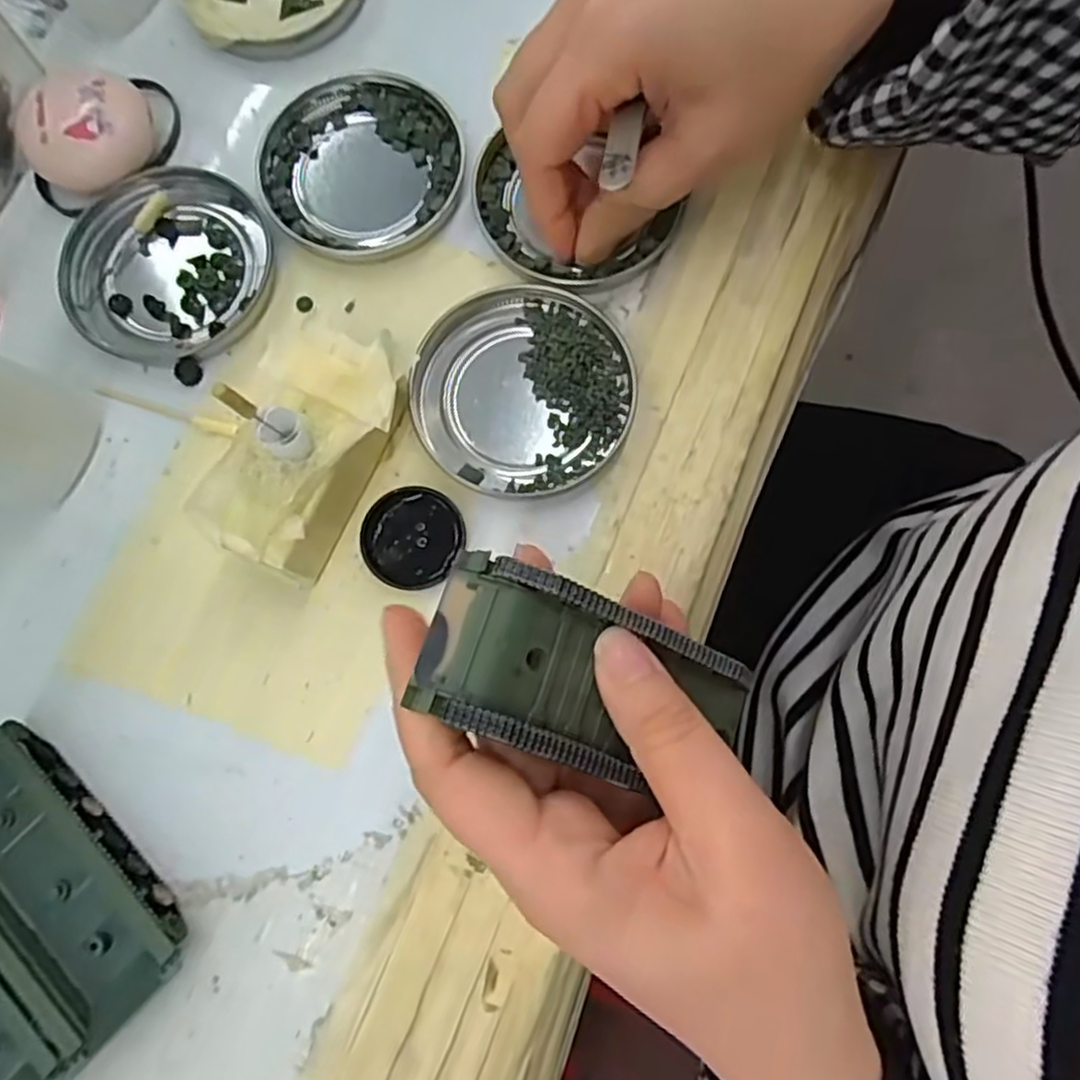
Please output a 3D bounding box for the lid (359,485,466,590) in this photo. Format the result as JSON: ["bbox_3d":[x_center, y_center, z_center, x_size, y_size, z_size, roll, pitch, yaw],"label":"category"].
[{"bbox_3d":[-0.045,-0.001,0.257,0.033,0.006,0.035,0,78,1],"label":"lid"}]

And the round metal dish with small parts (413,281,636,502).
[{"bbox_3d":[-0.006,-0.054,0.267,0.077,0.010,0.075,0,78,1],"label":"round metal dish with small parts"}]

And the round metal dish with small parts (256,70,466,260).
[{"bbox_3d":[-0.071,-0.149,0.289,0.078,0.008,0.077,0,78,1],"label":"round metal dish with small parts"}]

